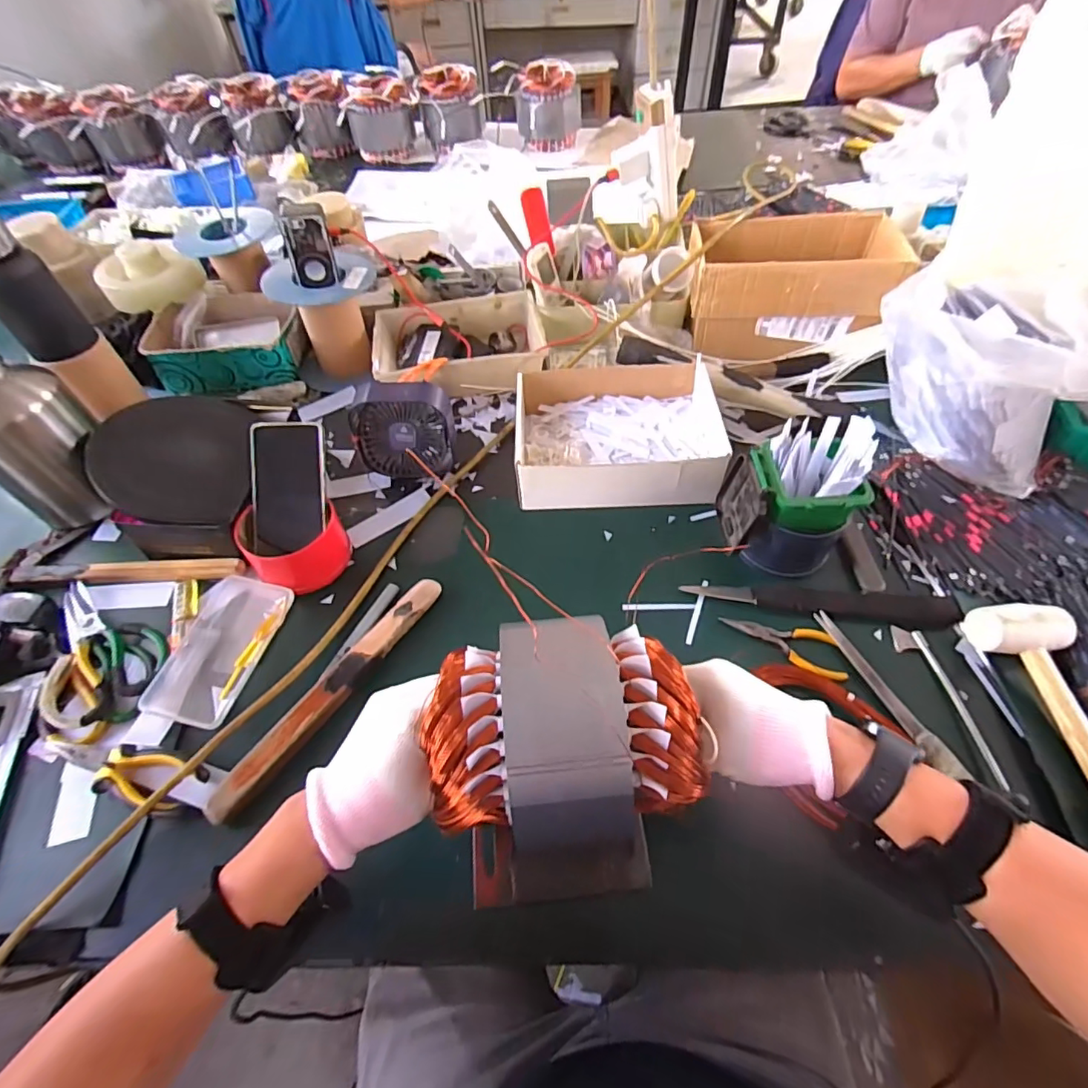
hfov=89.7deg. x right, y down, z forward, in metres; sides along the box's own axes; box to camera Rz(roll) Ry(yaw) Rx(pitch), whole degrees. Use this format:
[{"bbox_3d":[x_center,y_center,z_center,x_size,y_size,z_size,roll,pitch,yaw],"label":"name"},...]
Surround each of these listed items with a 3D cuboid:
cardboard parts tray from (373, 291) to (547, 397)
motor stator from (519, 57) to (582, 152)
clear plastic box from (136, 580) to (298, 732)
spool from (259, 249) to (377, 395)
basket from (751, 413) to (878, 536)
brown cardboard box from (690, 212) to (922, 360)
[{"bbox_3d":[-0.125,-0.293,0.814,0.241,0.054,0.183,-8,54,-3],"label":"cardboard parts tray"},{"bbox_3d":[0.009,-1.026,1.297,0.159,0.141,0.130,2,54,5],"label":"motor stator"},{"bbox_3d":[-0.327,0.101,0.554,0.084,0.021,0.156,10,55,11],"label":"clear plastic box"},{"bbox_3d":[-0.324,-0.348,0.846,0.150,0.184,0.143,-1,56,2],"label":"spool"},{"bbox_3d":[0.255,-0.069,0.527,0.100,0.069,0.106,3,54,6],"label":"basket"},{"bbox_3d":[0.342,-0.378,0.784,0.267,0.120,0.156,0,54,3],"label":"brown cardboard box"}]

